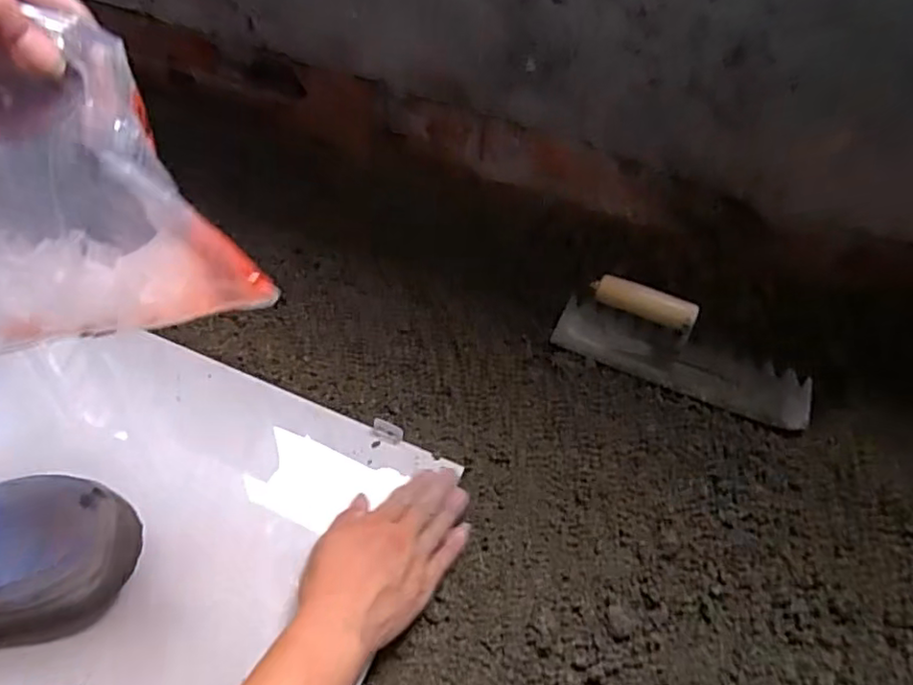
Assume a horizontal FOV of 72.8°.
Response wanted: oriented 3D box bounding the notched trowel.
[{"bbox_3d":[0.248,0.000,0.662,0.271,0.073,0.079,20,50,12],"label":"notched trowel"}]

